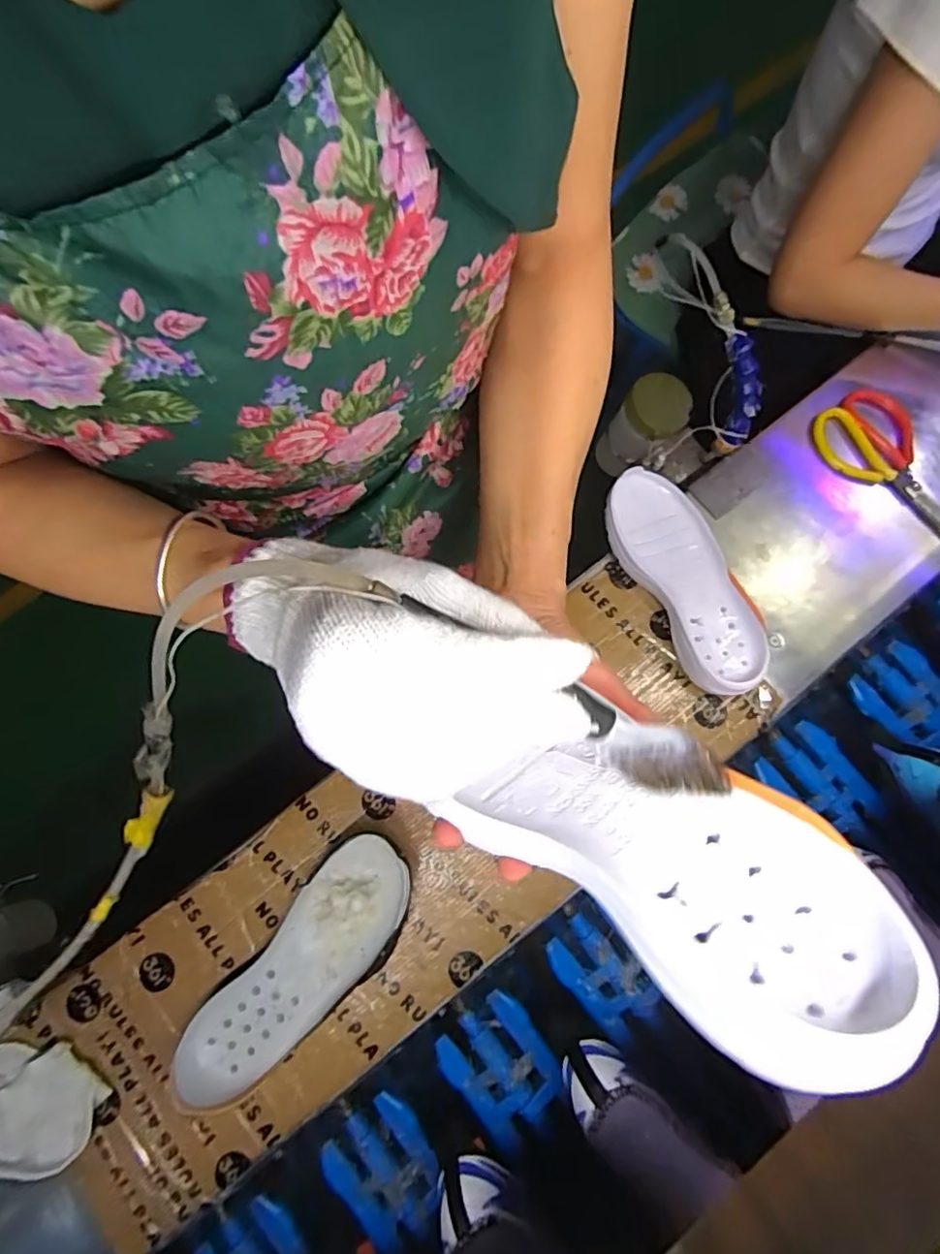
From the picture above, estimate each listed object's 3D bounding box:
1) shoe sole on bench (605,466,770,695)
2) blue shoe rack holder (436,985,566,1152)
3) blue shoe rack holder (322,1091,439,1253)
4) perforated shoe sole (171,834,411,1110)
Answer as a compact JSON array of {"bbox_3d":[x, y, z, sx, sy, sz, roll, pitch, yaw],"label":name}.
[{"bbox_3d":[0.222,-0.049,0.604,0.095,0.042,0.238,-24,80,-6],"label":"shoe sole on bench"},{"bbox_3d":[0.030,0.411,0.550,0.087,0.019,0.107,-41,82,-9],"label":"blue shoe rack holder"},{"bbox_3d":[-0.076,0.490,0.527,0.084,0.019,0.100,-39,82,-8],"label":"blue shoe rack holder"},{"bbox_3d":[-0.149,0.300,0.523,0.093,0.045,0.251,42,80,7],"label":"perforated shoe sole"}]

